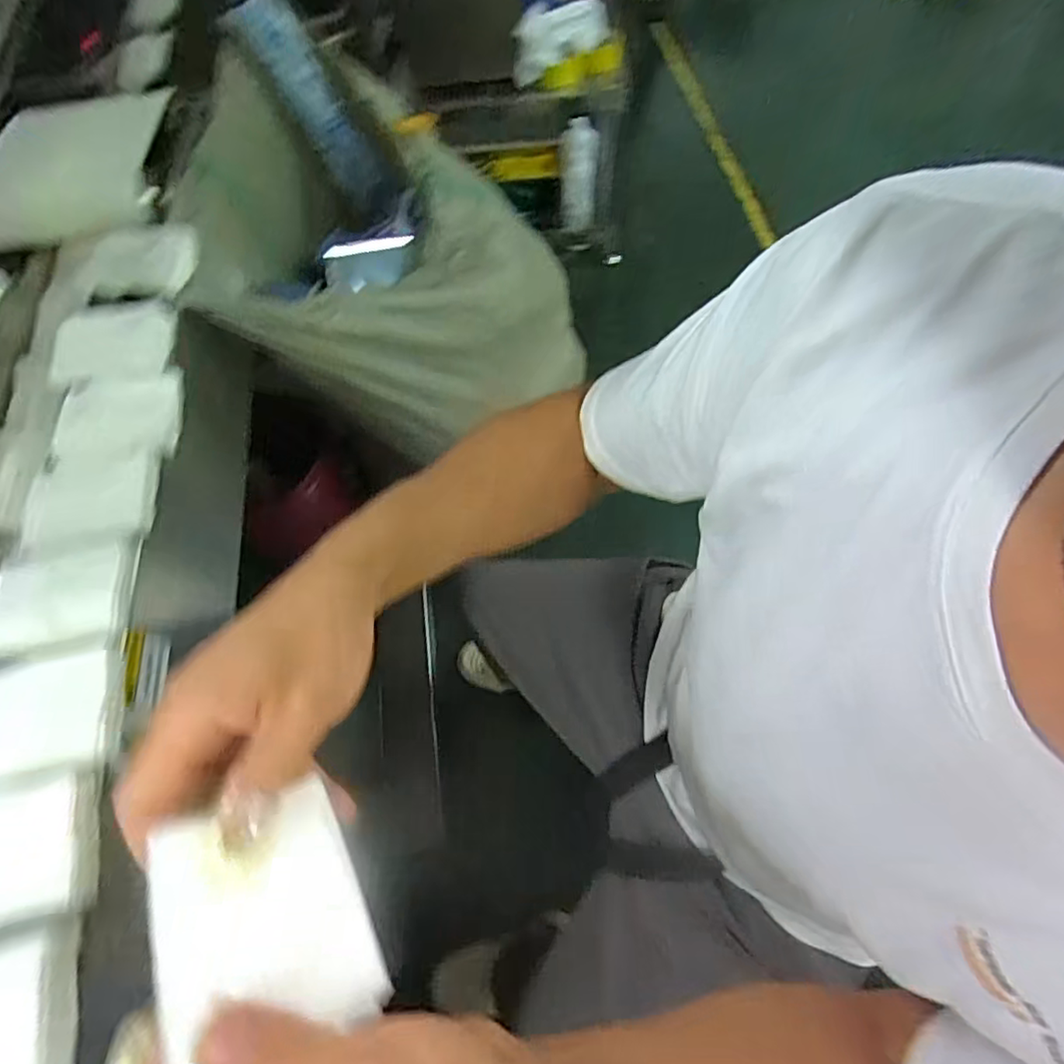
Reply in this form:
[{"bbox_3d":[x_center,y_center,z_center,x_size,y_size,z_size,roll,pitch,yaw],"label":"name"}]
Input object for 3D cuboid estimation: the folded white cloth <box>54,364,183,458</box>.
[{"bbox_3d":[-0.356,-0.100,0.527,0.100,0.021,0.082,-11,63,-2],"label":"folded white cloth"}]

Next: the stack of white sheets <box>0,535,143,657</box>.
[{"bbox_3d":[-0.352,0.049,0.449,0.104,0.013,0.081,-14,63,-3],"label":"stack of white sheets"}]

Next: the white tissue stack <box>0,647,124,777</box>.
[{"bbox_3d":[-0.343,0.127,0.418,0.108,0.019,0.077,-9,63,-1],"label":"white tissue stack"}]

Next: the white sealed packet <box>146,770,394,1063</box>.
[{"bbox_3d":[-0.111,0.162,0.251,0.079,0.010,0.093,-9,65,-38],"label":"white sealed packet"}]

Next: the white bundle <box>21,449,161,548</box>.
[{"bbox_3d":[-0.358,-0.026,0.490,0.097,0.016,0.079,-8,63,0],"label":"white bundle"}]

